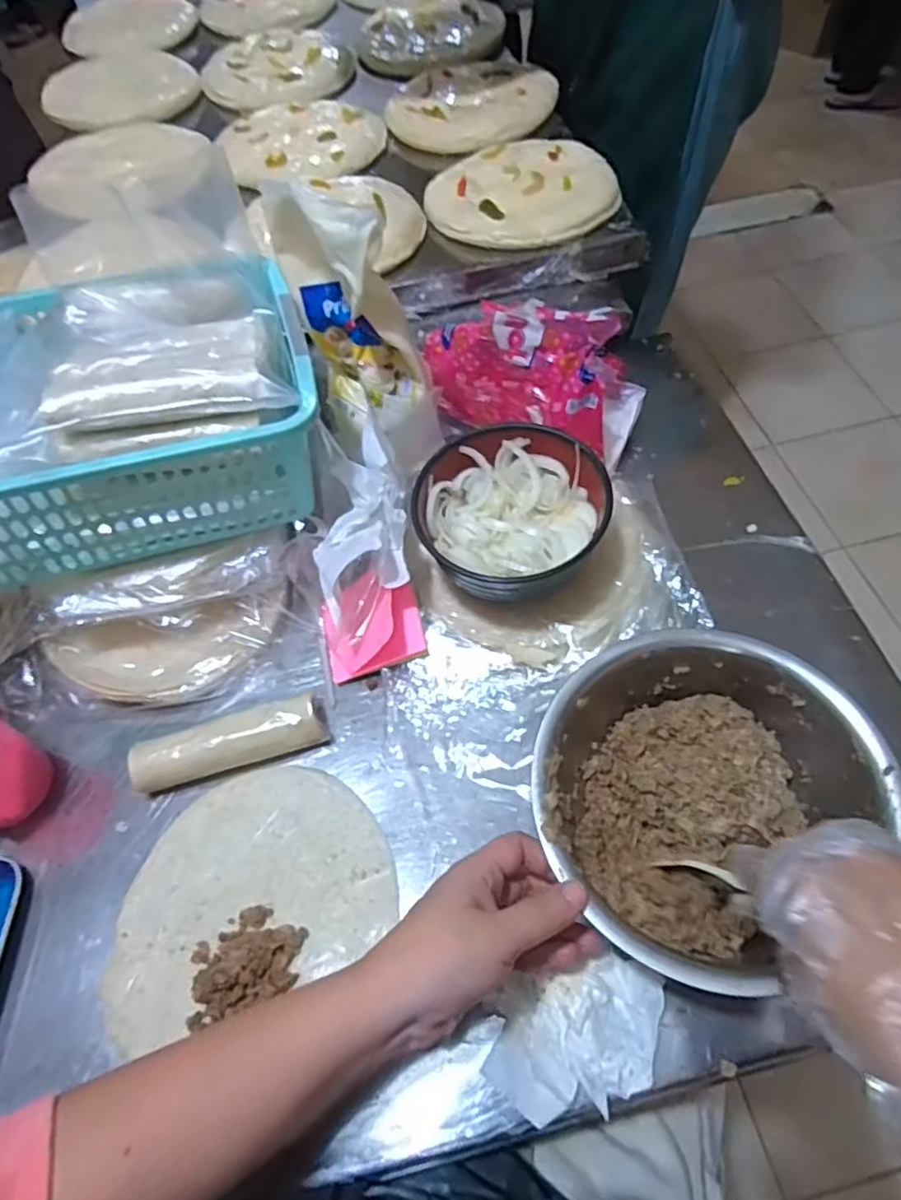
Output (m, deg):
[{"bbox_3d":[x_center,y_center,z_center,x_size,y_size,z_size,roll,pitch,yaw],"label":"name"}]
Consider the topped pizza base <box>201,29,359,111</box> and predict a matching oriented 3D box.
[{"bbox_3d":[-0.233,-0.716,0.885,0.215,0.028,0.185,-38,64,-17],"label":"topped pizza base"}]

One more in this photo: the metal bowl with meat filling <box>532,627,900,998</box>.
[{"bbox_3d":[0.143,0.115,0.395,0.183,0.074,0.173,-2,59,3],"label":"metal bowl with meat filling"}]

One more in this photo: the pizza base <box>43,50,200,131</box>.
[{"bbox_3d":[-0.451,-0.700,0.900,0.196,0.022,0.192,-25,61,-10],"label":"pizza base"}]

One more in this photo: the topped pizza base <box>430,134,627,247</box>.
[{"bbox_3d":[0.070,-0.424,0.678,0.185,0.019,0.185,-2,59,3],"label":"topped pizza base"}]

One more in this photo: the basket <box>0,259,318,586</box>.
[{"bbox_3d":[-0.254,-0.141,0.492,0.297,0.123,0.217,-17,60,-6],"label":"basket"}]

